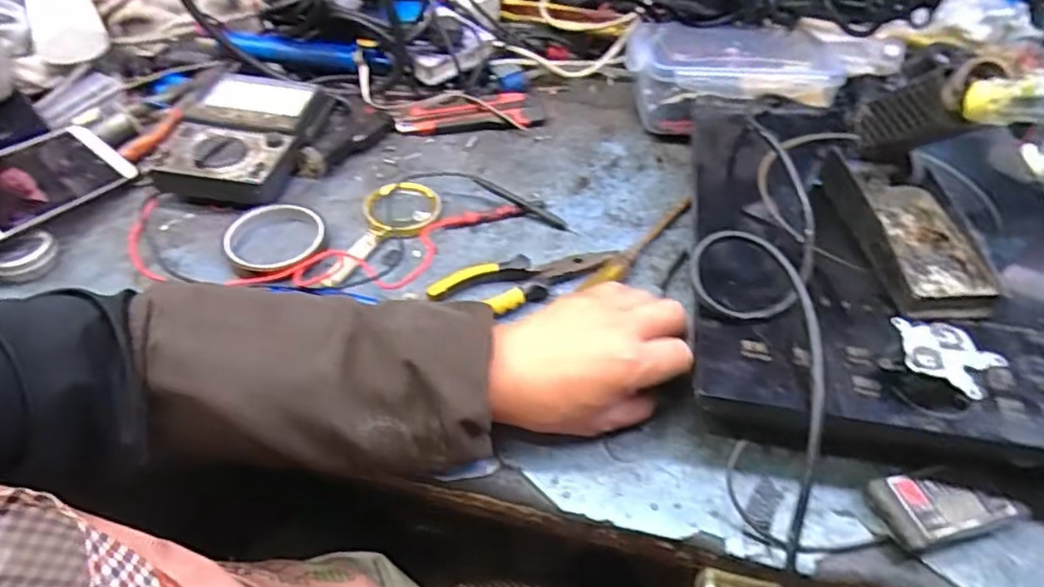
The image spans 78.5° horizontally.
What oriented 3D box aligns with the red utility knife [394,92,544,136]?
[{"bbox_3d":[-0.057,-0.194,0.701,0.157,0.026,0.037,-7,47,-9],"label":"red utility knife"}]

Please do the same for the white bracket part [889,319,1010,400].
[{"bbox_3d":[0.264,0.037,0.400,0.062,0.008,0.047,27,51,21],"label":"white bracket part"}]

